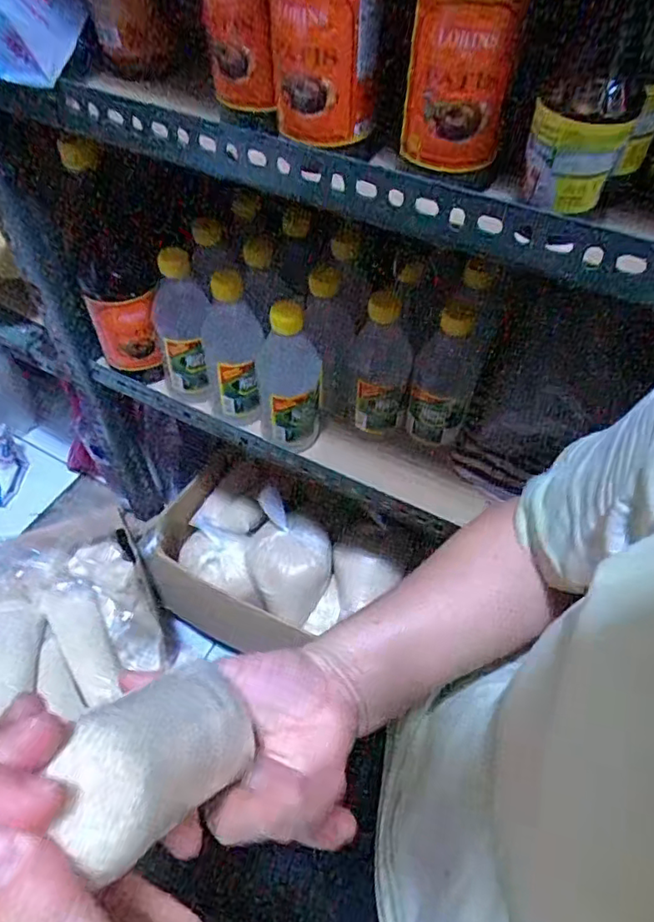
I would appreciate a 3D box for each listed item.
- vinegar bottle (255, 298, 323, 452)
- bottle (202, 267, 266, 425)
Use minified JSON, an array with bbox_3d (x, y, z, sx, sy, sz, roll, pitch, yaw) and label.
[{"bbox_3d":[-0.037,-0.086,0.572,0.065,0.168,0.072,-3,54,-4],"label":"vinegar bottle"},{"bbox_3d":[-0.097,-0.110,0.592,0.063,0.164,0.055,-11,55,-10],"label":"bottle"}]

